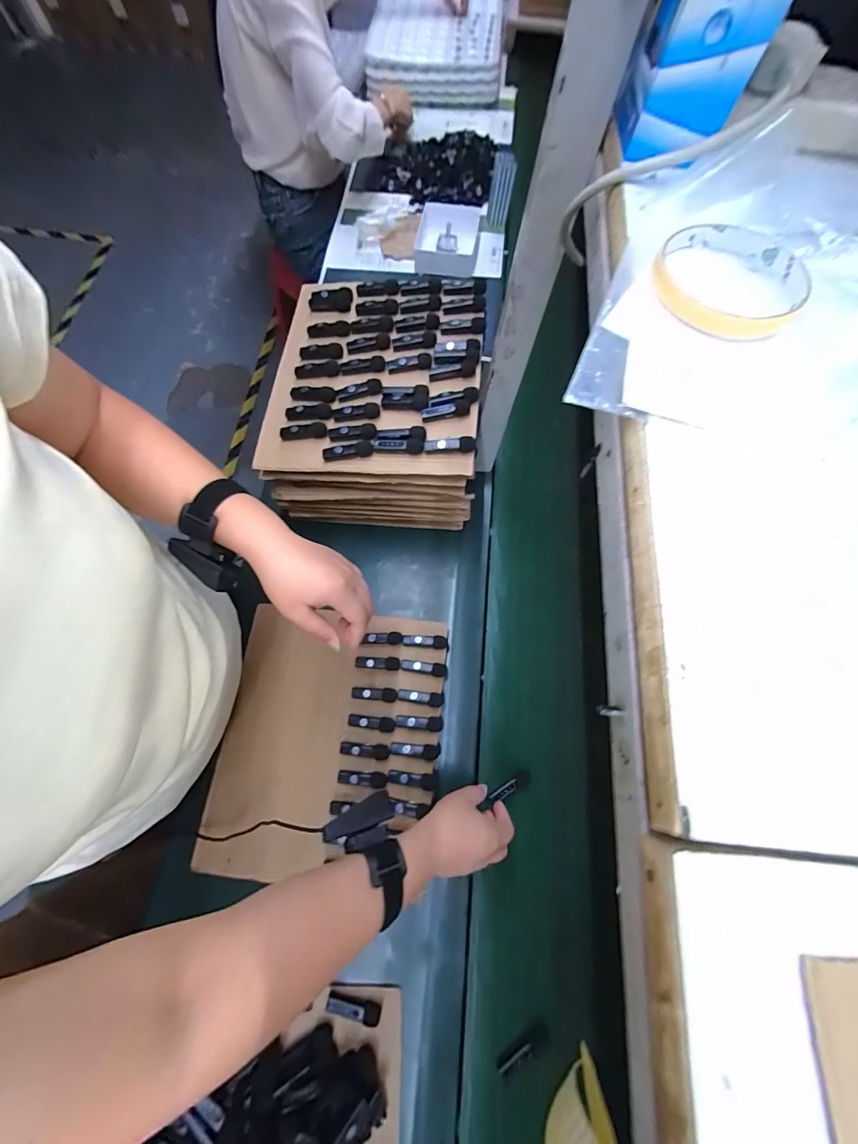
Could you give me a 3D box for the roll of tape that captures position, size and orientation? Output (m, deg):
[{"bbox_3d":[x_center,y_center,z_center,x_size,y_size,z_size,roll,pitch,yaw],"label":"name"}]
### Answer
[{"bbox_3d":[0.168,-0.164,0.217,0.082,0.013,0.078,1,72,-2],"label":"roll of tape"}]

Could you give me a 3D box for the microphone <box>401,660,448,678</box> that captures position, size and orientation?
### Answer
[{"bbox_3d":[-0.006,0.139,0.561,0.066,0.008,0.018,9,72,0],"label":"microphone"}]

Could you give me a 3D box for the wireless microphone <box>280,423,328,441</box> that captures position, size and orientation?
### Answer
[{"bbox_3d":[-0.172,-0.192,0.534,0.064,0.013,0.019,0,72,-3],"label":"wireless microphone"}]

